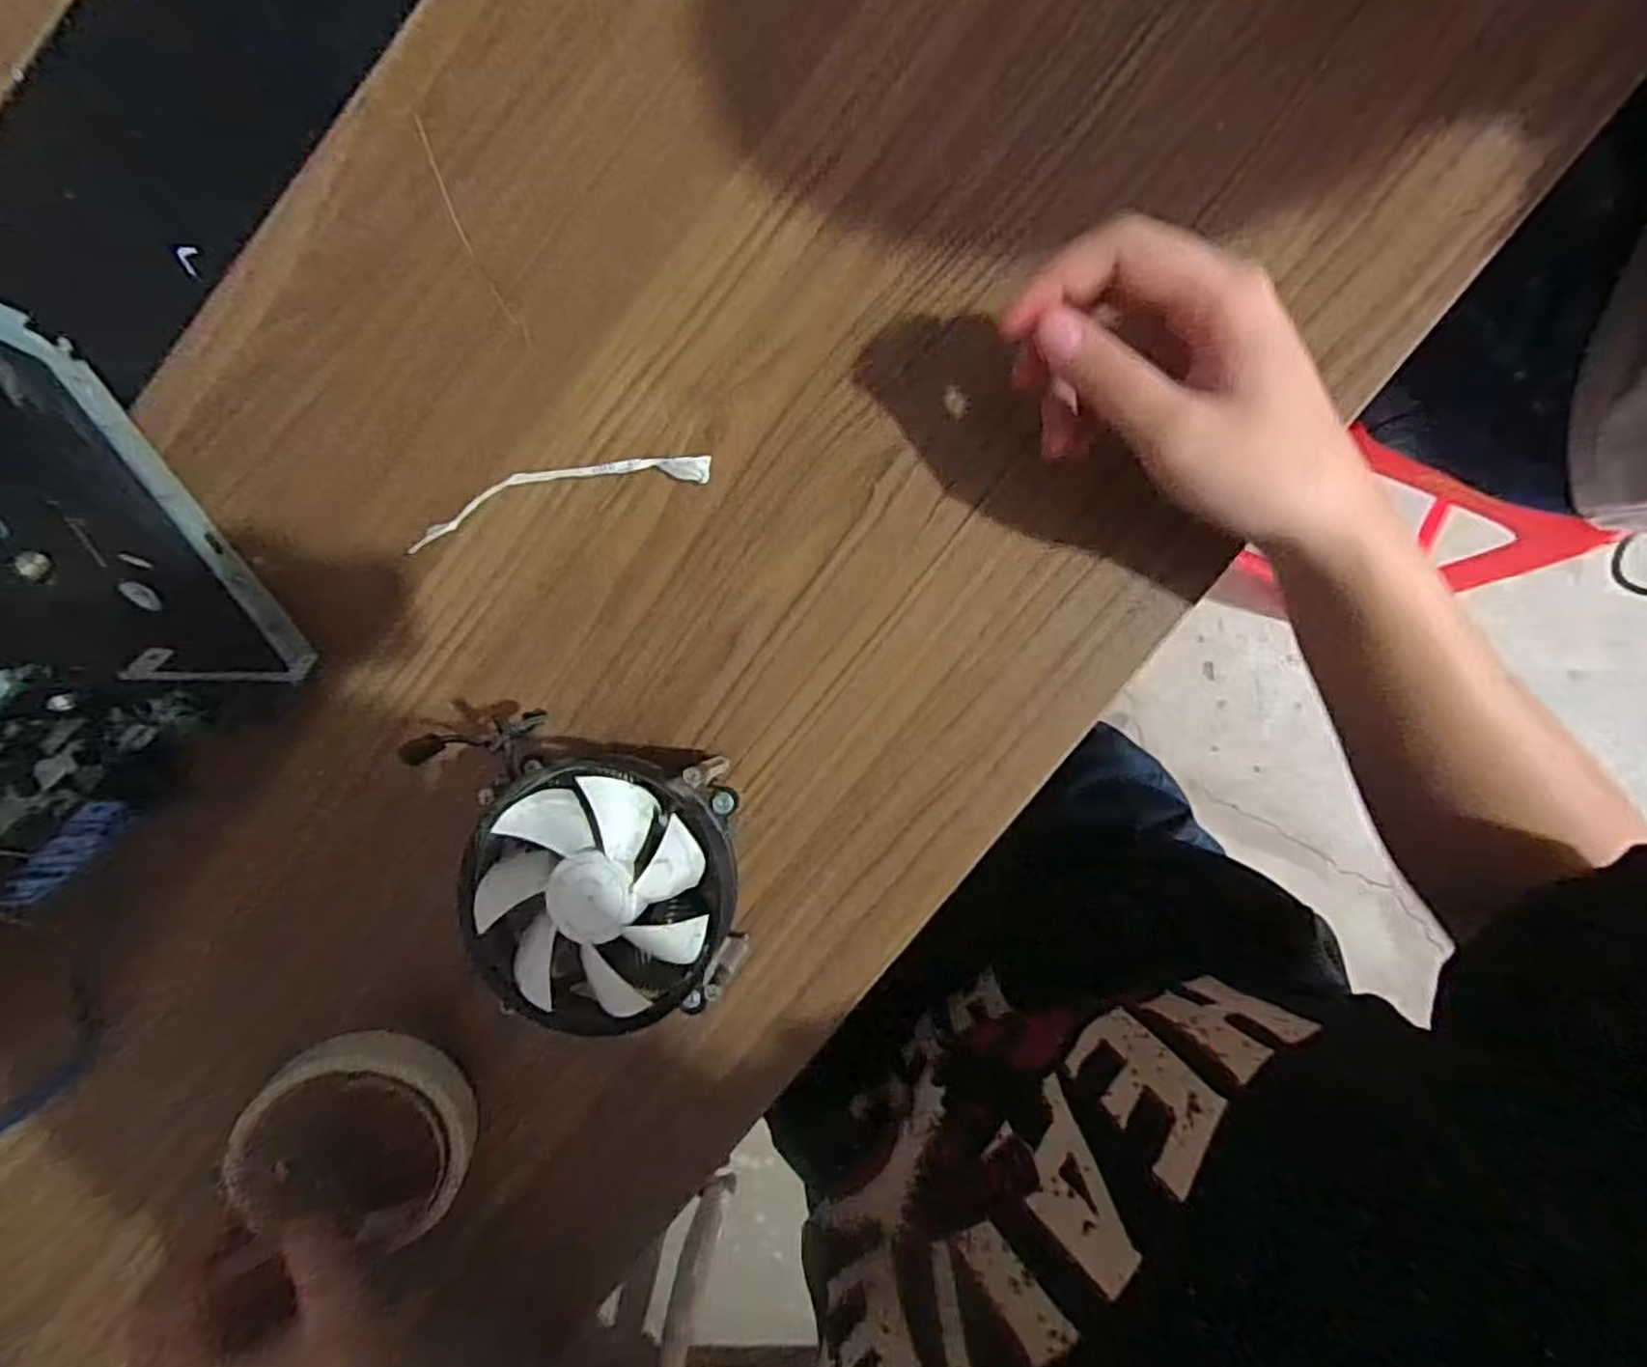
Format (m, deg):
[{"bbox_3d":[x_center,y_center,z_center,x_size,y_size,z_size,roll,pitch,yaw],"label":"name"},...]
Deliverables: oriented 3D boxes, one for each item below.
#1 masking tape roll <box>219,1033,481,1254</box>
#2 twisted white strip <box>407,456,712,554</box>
[{"bbox_3d":[-0.192,0.190,0.313,0.088,0.019,0.089,0,90,-14],"label":"masking tape roll"},{"bbox_3d":[-0.115,-0.083,0.325,0.135,0.006,0.023,-12,90,5],"label":"twisted white strip"}]

